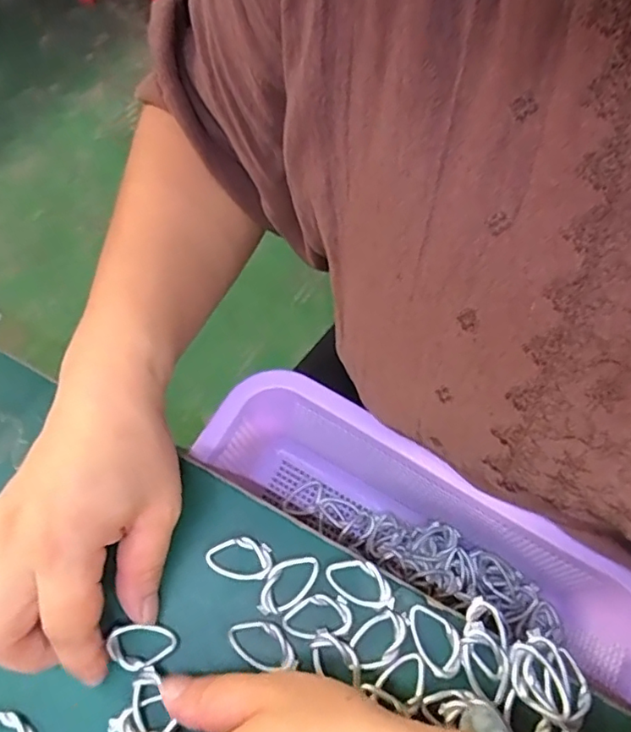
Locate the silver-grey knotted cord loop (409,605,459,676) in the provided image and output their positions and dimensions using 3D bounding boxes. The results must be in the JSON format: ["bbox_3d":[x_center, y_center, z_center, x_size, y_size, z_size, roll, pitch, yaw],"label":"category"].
[{"bbox_3d":[0.054,0.123,0.250,0.019,0.004,0.031,-29,67,-11],"label":"silver-grey knotted cord loop"}]

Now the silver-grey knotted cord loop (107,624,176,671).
[{"bbox_3d":[-0.079,0.127,0.252,0.029,0.004,0.019,-10,67,-4],"label":"silver-grey knotted cord loop"}]

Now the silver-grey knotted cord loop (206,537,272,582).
[{"bbox_3d":[-0.037,0.093,0.267,0.031,0.004,0.019,-3,65,0],"label":"silver-grey knotted cord loop"}]

